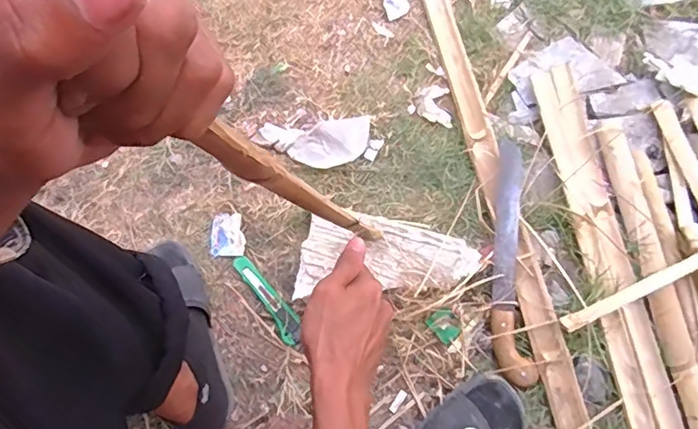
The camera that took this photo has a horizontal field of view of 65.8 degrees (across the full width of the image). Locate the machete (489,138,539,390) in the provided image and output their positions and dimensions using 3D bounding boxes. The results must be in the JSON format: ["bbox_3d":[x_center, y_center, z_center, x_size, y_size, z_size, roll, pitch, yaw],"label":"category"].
[{"bbox_3d":[0.209,0.058,0.722,0.052,0.029,0.322,0,74,1],"label":"machete"}]

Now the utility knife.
[{"bbox_3d":[-0.108,0.113,0.729,0.032,0.022,0.144,-35,76,-8],"label":"utility knife"}]

